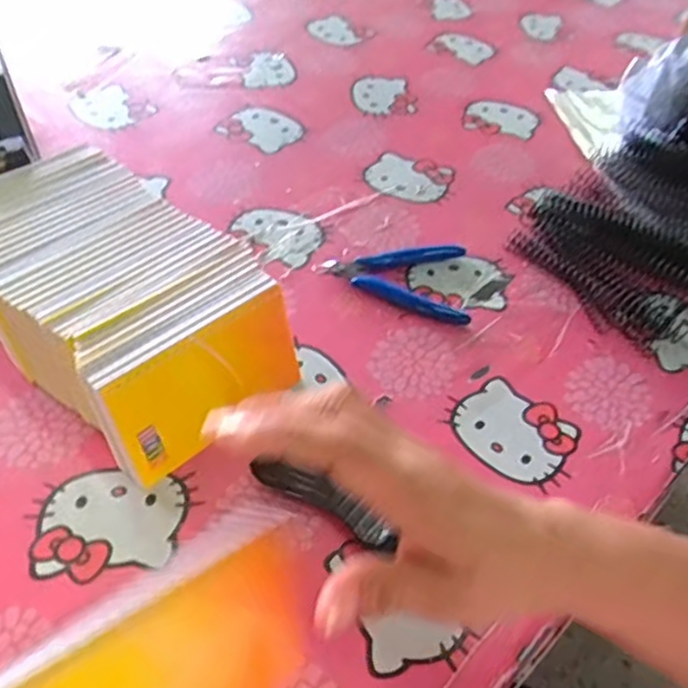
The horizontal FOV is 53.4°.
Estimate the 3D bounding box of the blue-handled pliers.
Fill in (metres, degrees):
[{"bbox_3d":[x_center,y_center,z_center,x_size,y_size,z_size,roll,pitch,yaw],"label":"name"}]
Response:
[{"bbox_3d":[0.043,-0.052,0.546,0.113,0.012,0.076,2,48,-5],"label":"blue-handled pliers"}]

